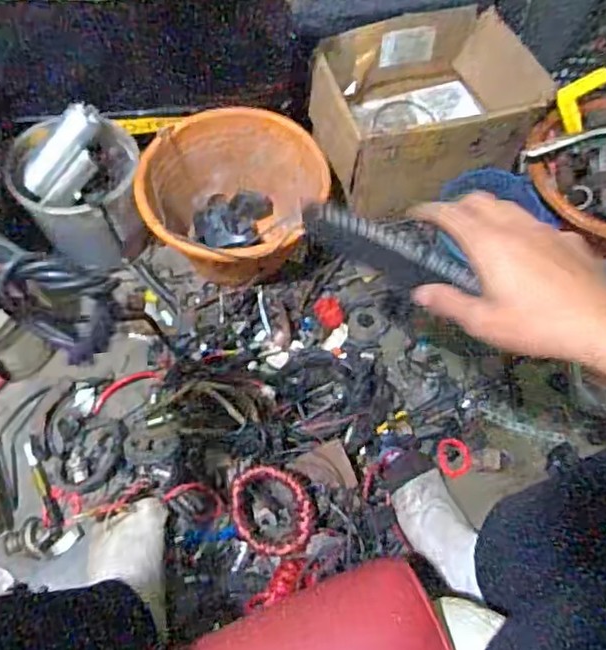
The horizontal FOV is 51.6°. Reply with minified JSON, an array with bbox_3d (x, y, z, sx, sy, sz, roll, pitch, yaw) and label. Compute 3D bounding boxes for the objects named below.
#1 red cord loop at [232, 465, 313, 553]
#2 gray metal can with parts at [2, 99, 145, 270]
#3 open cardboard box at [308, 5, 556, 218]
[{"bbox_3d":[-0.036,0.215,0.722,0.094,0.015,0.099,0,91,11],"label":"red cord loop"},{"bbox_3d":[-0.310,-0.178,0.879,0.166,0.159,0.159,-8,64,-8],"label":"gray metal can with parts"},{"bbox_3d":[0.178,-0.322,0.955,0.327,0.163,0.251,-17,65,-13],"label":"open cardboard box"}]

